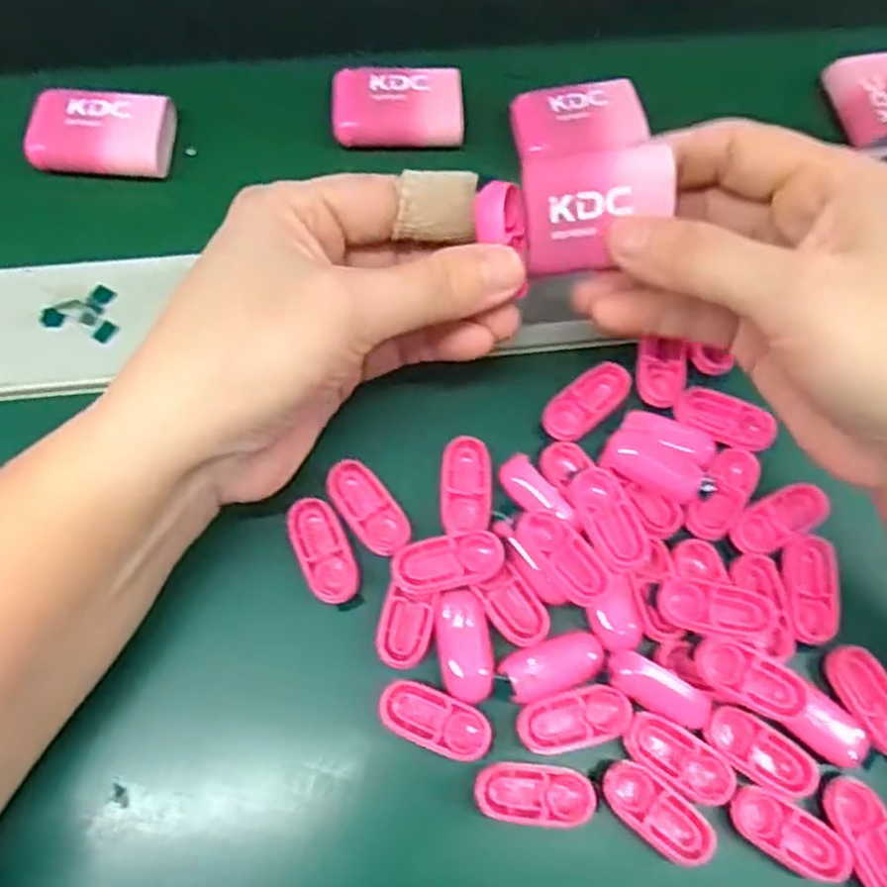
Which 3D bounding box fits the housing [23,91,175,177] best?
[{"bbox_3d":[-0.132,-0.119,0.303,0.049,0.014,0.034,6,69,-1],"label":"housing"}]

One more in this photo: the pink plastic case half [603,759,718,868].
[{"bbox_3d":[0.063,0.108,0.229,0.036,0.004,0.015,37,72,11],"label":"pink plastic case half"}]

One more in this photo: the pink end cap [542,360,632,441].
[{"bbox_3d":[0.049,-0.015,0.271,0.035,0.004,0.016,-38,76,-15],"label":"pink end cap"}]

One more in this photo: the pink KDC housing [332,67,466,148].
[{"bbox_3d":[-0.018,-0.136,0.315,0.052,0.014,0.030,-1,70,-3],"label":"pink KDC housing"}]

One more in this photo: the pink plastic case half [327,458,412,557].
[{"bbox_3d":[-0.024,0.021,0.256,0.015,0.006,0.034,-34,75,-14],"label":"pink plastic case half"}]

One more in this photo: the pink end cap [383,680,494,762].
[{"bbox_3d":[-0.002,0.083,0.236,0.034,0.006,0.016,22,70,6],"label":"pink end cap"}]

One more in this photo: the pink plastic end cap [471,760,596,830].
[{"bbox_3d":[0.027,0.103,0.230,0.035,0.004,0.017,7,69,0],"label":"pink plastic end cap"}]

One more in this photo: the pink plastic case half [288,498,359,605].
[{"bbox_3d":[-0.038,0.034,0.249,0.015,0.004,0.034,-20,72,-10],"label":"pink plastic case half"}]

